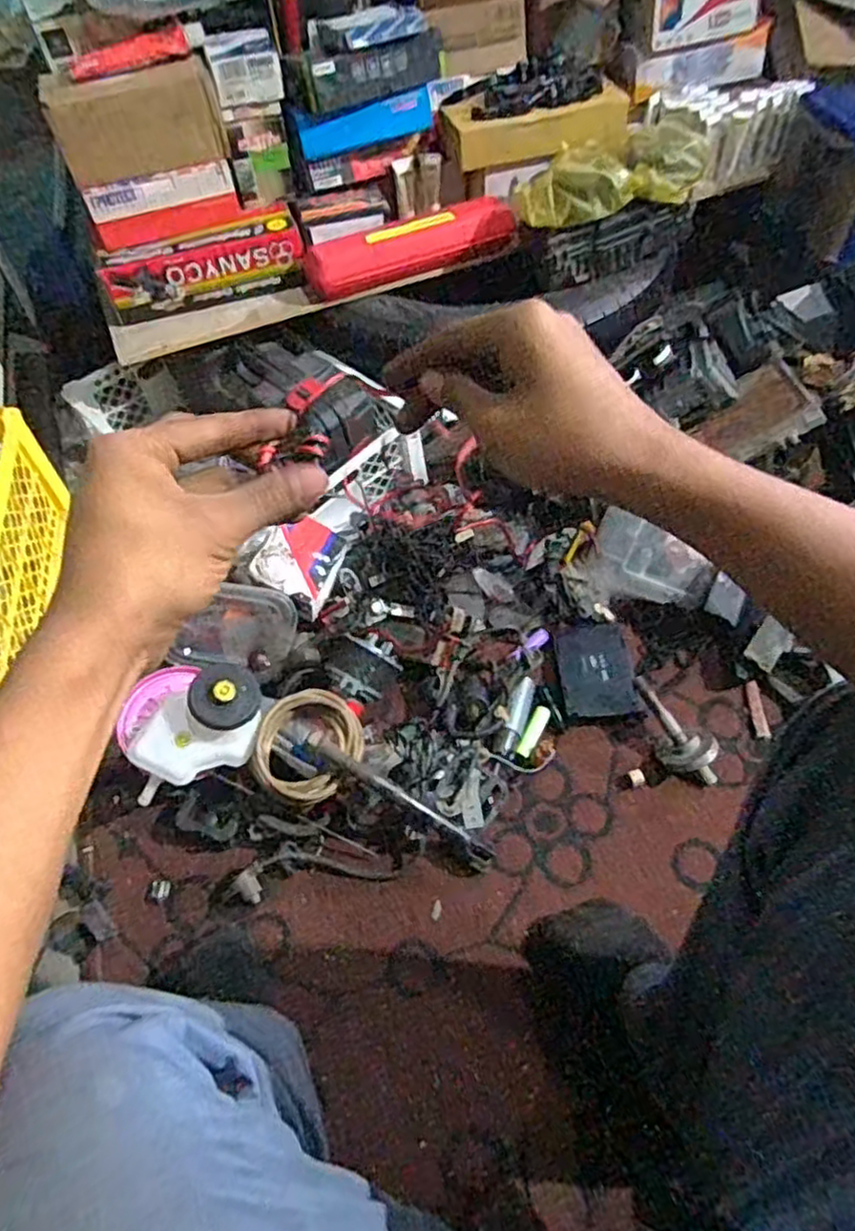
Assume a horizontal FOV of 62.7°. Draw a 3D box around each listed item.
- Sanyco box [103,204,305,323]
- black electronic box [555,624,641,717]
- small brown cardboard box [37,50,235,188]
[{"bbox_3d":[-0.299,-0.466,0.943,0.263,0.076,0.076,-21,59,-11],"label":"Sanyco box"},{"bbox_3d":[0.213,0.068,0.885,0.086,0.022,0.119,-3,57,0],"label":"black electronic box"},{"bbox_3d":[-0.342,-0.585,0.826,0.186,0.096,0.064,-23,59,-12],"label":"small brown cardboard box"}]

